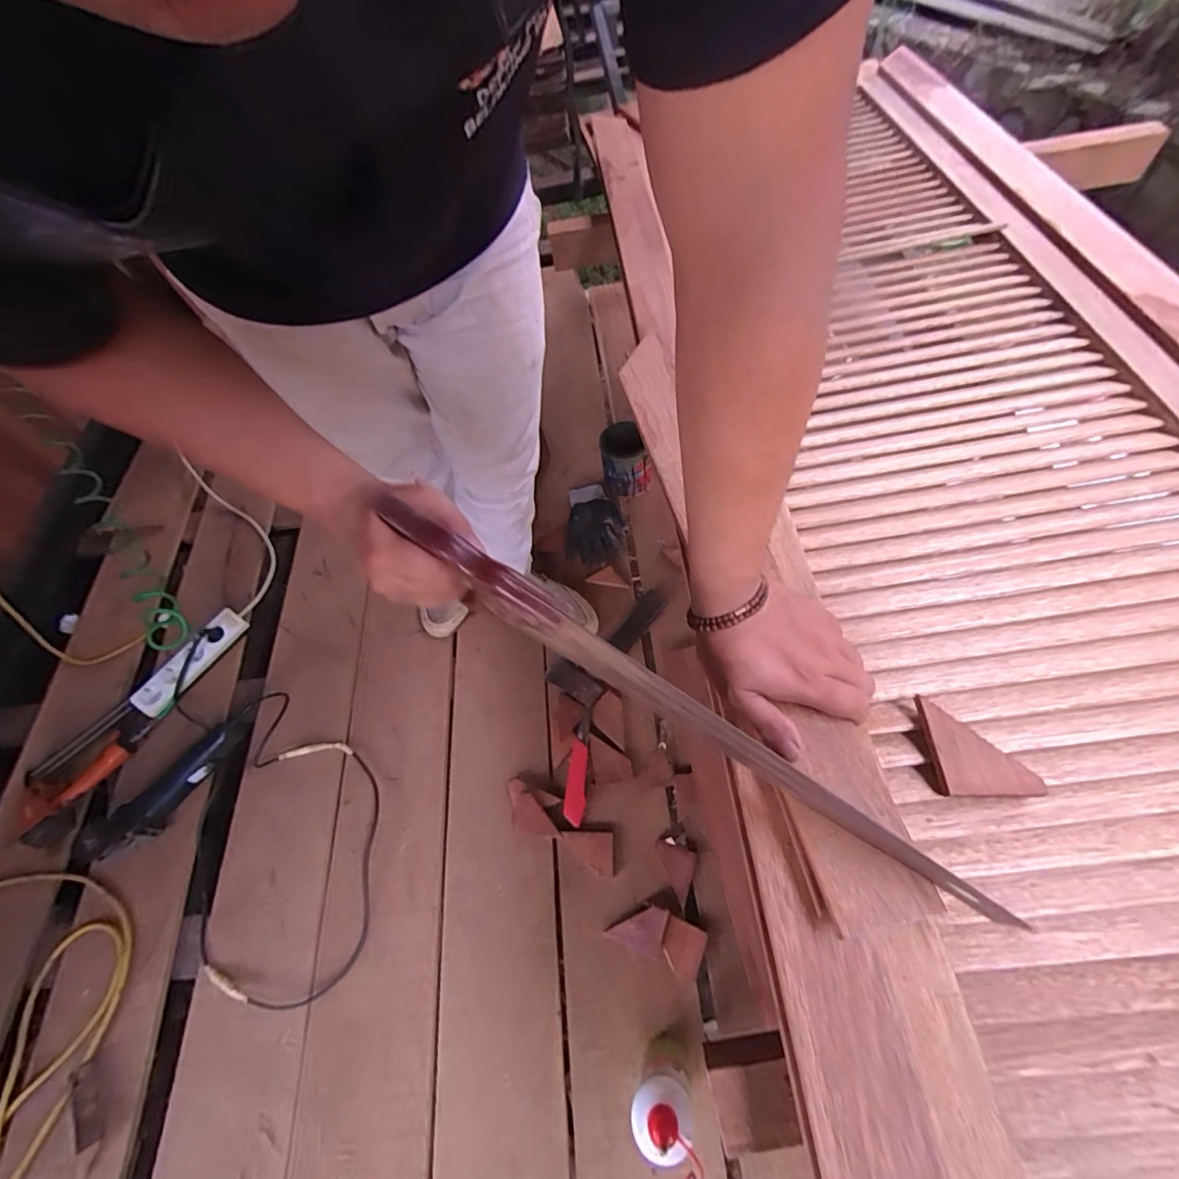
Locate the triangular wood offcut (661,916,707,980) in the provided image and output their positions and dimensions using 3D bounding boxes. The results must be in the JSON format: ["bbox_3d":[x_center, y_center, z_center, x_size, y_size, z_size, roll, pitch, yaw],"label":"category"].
[{"bbox_3d":[0.133,0.516,0.748,0.056,0.009,0.063,18,65,18],"label":"triangular wood offcut"}]

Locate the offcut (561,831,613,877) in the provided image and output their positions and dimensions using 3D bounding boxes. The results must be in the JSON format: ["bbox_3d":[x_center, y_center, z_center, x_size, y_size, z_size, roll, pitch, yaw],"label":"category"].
[{"bbox_3d":[-0.003,0.422,0.829,0.082,0.006,0.063,-4,60,7],"label":"offcut"}]

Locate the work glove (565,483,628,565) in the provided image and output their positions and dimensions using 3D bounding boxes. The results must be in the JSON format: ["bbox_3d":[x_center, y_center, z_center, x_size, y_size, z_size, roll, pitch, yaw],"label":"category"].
[{"bbox_3d":[0.014,-0.149,1.168,0.126,0.020,0.221,-3,60,7],"label":"work glove"}]

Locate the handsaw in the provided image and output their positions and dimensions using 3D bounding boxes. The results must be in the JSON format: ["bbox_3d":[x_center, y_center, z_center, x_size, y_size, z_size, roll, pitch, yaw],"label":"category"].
[{"bbox_3d":[0.046,0.074,0.350,0.439,0.081,0.018,32,65,8],"label":"handsaw"}]

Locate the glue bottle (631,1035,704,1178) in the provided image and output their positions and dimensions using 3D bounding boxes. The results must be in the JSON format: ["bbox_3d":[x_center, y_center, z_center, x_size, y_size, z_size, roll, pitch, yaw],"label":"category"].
[{"bbox_3d":[0.083,0.581,0.598,0.068,0.214,0.073,5,58,11],"label":"glue bottle"}]

